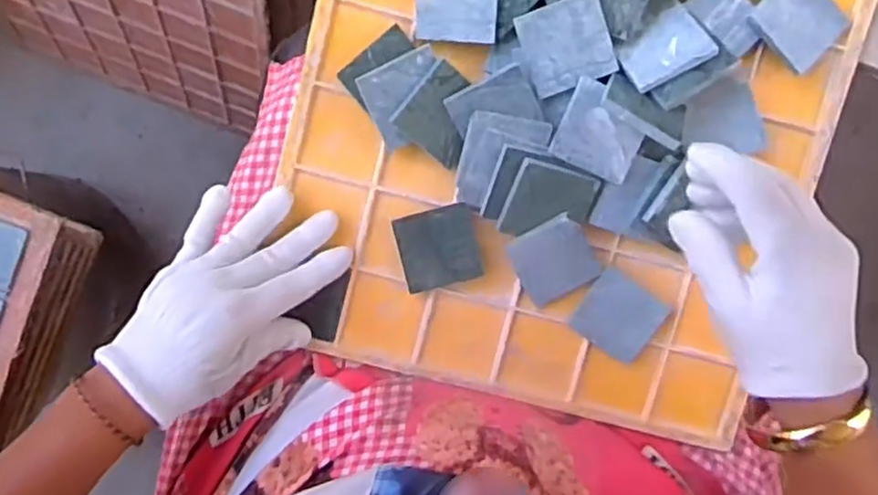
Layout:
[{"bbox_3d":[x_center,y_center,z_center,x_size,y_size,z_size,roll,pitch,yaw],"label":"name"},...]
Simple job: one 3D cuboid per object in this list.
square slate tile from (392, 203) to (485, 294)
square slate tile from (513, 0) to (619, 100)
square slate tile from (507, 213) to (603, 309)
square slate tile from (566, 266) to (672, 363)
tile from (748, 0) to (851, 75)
[{"bbox_3d":[-0.001,0.001,0.457,0.048,0.010,0.049,-15,94,-2],"label":"square slate tile"},{"bbox_3d":[0.074,-0.117,0.421,0.049,0.006,0.048,-18,108,14],"label":"square slate tile"},{"bbox_3d":[0.073,0.008,0.453,0.048,0.004,0.052,-29,115,5],"label":"square slate tile"},{"bbox_3d":[0.115,0.044,0.464,0.047,0.007,0.046,35,91,-5],"label":"square slate tile"},{"bbox_3d":[0.218,-0.137,0.440,0.048,0.012,0.048,-43,95,0],"label":"tile"}]

